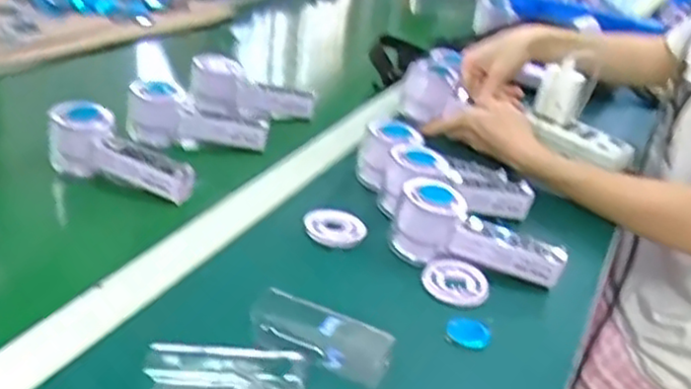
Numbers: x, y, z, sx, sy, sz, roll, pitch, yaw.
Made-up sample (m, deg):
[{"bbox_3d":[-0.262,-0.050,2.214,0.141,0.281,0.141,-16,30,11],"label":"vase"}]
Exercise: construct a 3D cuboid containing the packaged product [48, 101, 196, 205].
[{"bbox_3d":[-0.213,-0.041,0.690,0.148,0.064,0.040,15,29,14],"label":"packaged product"}]

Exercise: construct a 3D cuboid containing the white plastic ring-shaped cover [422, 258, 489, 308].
[{"bbox_3d":[0.094,0.074,0.603,0.056,0.012,0.051,16,29,15],"label":"white plastic ring-shaped cover"}]

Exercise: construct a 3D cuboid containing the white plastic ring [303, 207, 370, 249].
[{"bbox_3d":[-0.012,0.030,0.652,0.050,0.014,0.048,6,28,-3],"label":"white plastic ring"}]

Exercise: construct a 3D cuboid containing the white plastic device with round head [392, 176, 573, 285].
[{"bbox_3d":[0.116,0.036,0.619,0.144,0.059,0.044,17,29,17],"label":"white plastic device with round head"}]

